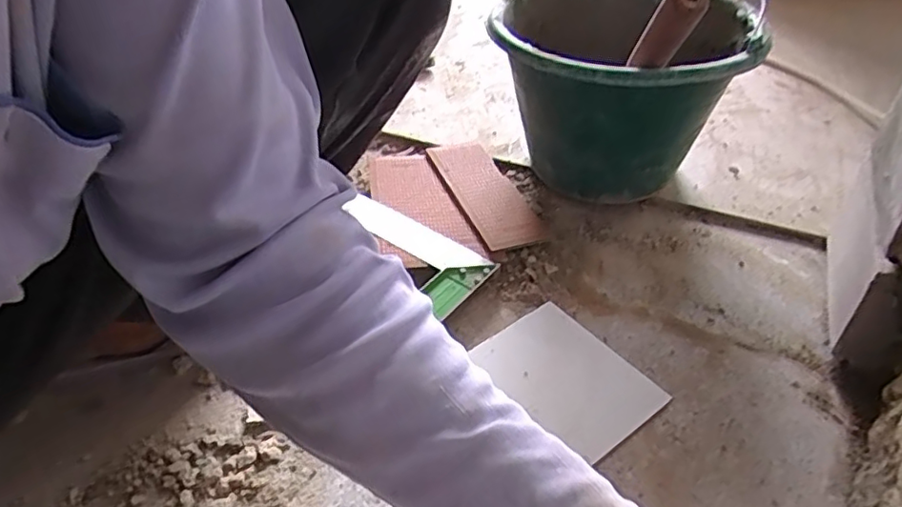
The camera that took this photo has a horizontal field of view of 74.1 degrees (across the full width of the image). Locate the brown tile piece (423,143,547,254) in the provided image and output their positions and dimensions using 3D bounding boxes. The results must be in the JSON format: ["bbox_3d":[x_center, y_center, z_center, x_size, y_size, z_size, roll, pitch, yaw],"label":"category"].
[{"bbox_3d":[0.037,-0.075,0.681,0.074,0.013,0.195,-16,41,-16],"label":"brown tile piece"}]

